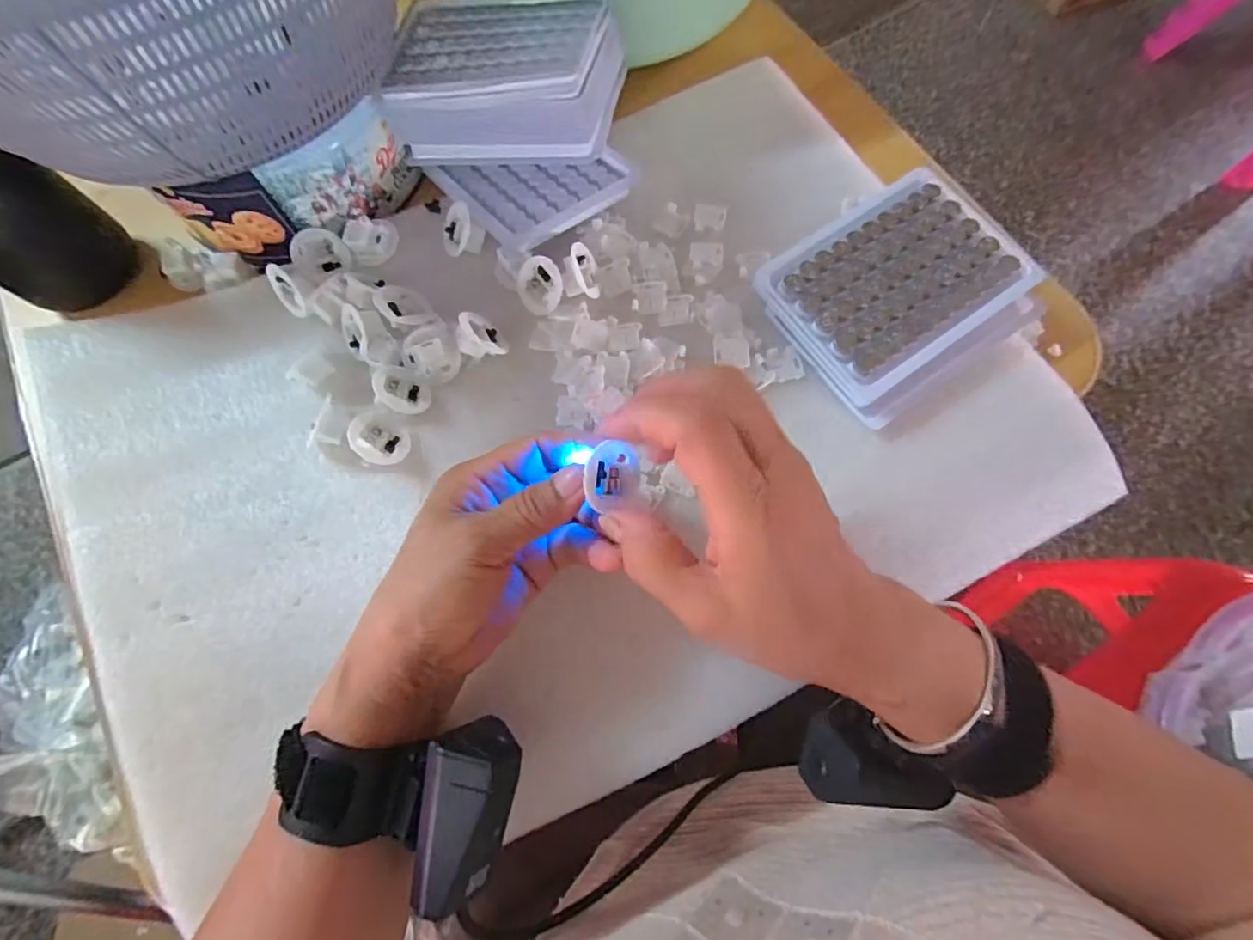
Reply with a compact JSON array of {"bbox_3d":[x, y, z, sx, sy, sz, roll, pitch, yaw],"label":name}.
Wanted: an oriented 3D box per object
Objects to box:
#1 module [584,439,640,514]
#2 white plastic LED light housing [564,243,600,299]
[{"bbox_3d":[-0.005,0.004,0.248,0.004,0.034,0.030,6,84,40],"label":"module"},{"bbox_3d":[-0.029,-0.120,0.338,0.016,0.028,0.029,-4,74,21],"label":"white plastic LED light housing"}]

